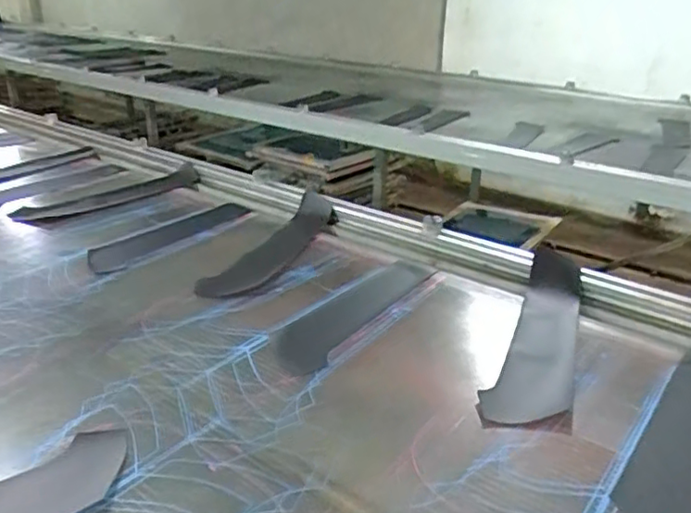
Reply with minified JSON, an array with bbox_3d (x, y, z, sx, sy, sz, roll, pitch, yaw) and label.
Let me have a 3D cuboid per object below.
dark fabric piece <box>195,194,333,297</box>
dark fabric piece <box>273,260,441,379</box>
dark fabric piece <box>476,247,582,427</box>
[{"bbox_3d":[-0.137,-0.024,1.234,0.107,0.056,0.423,12,29,22],"label":"dark fabric piece"},{"bbox_3d":[0.010,0.087,1.034,0.113,0.010,0.369,18,32,31],"label":"dark fabric piece"},{"bbox_3d":[0.310,0.104,0.942,0.115,0.044,0.467,13,29,22],"label":"dark fabric piece"}]

